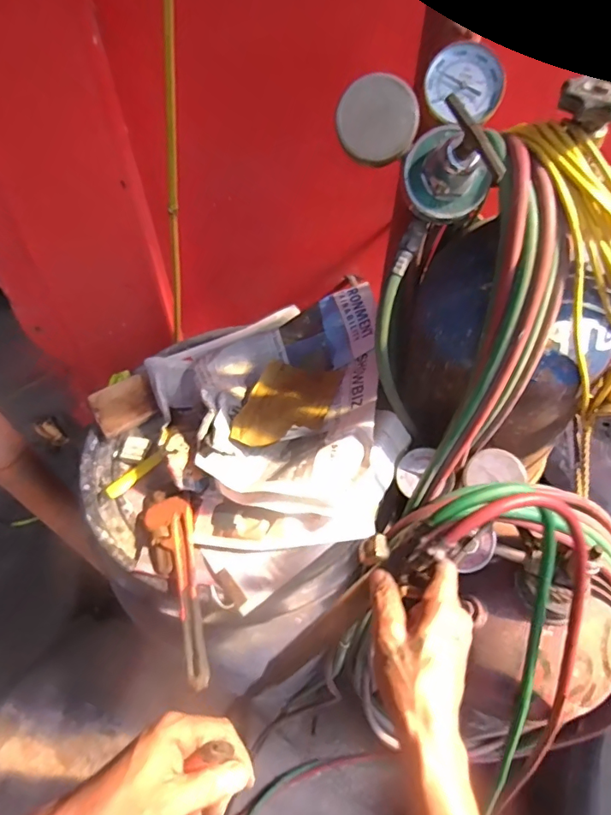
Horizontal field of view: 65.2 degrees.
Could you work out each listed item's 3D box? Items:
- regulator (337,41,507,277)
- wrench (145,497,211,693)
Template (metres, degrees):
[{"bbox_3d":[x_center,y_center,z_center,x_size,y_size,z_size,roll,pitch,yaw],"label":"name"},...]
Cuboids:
[{"bbox_3d":[0.092,-0.217,0.415,0.133,0.117,0.155,12,54,8],"label":"regulator"},{"bbox_3d":[-0.139,0.189,0.516,0.049,0.022,0.209,-13,54,-10],"label":"wrench"}]

